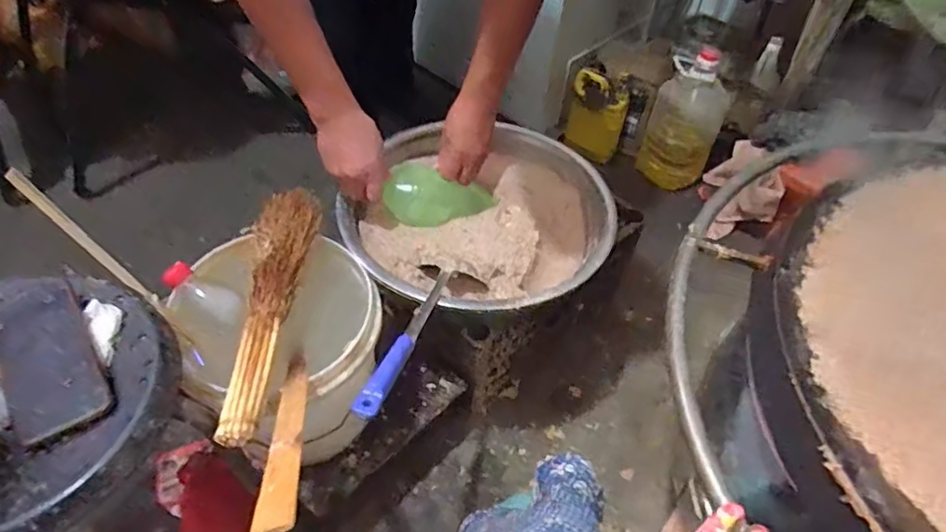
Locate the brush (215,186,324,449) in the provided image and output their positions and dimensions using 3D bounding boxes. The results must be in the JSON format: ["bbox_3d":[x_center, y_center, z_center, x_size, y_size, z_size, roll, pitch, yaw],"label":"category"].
[{"bbox_3d":[-0.243,0.039,0.672,0.069,0.037,0.339,3,49,-1],"label":"brush"}]

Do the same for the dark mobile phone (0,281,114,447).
[{"bbox_3d":[-0.408,0.086,0.548,0.080,0.010,0.161,-31,67,-14],"label":"dark mobile phone"}]

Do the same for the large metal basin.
[{"bbox_3d":[0.022,-0.066,0.902,0.363,0.122,0.401,18,50,12],"label":"large metal basin"}]

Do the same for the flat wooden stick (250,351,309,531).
[{"bbox_3d":[-0.174,0.146,0.545,0.030,0.012,0.339,-10,13,-12],"label":"flat wooden stick"}]

